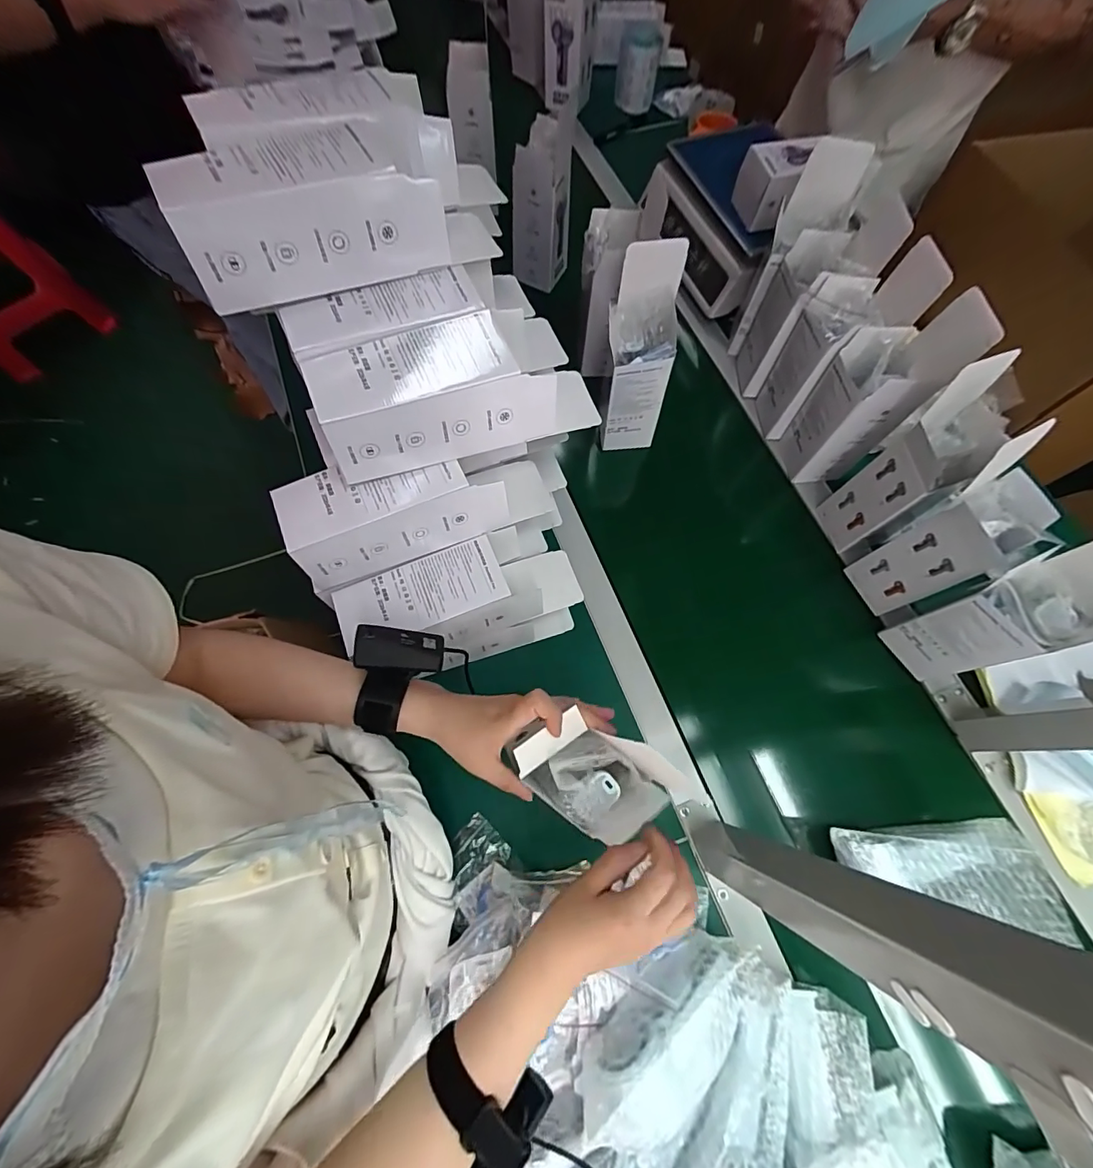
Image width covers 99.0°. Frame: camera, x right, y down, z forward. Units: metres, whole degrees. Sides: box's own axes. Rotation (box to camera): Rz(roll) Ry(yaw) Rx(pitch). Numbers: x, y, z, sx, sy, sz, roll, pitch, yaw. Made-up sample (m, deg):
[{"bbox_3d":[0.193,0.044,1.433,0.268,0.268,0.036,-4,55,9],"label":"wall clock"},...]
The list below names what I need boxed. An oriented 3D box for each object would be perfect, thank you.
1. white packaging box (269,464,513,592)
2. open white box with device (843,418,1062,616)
[{"bbox_3d":[-0.138,-0.069,0.442,0.191,0.072,0.074,-19,72,-7],"label":"white packaging box"},{"bbox_3d":[0.437,-0.051,0.505,0.084,0.223,0.096,-23,73,-8],"label":"open white box with device"}]

